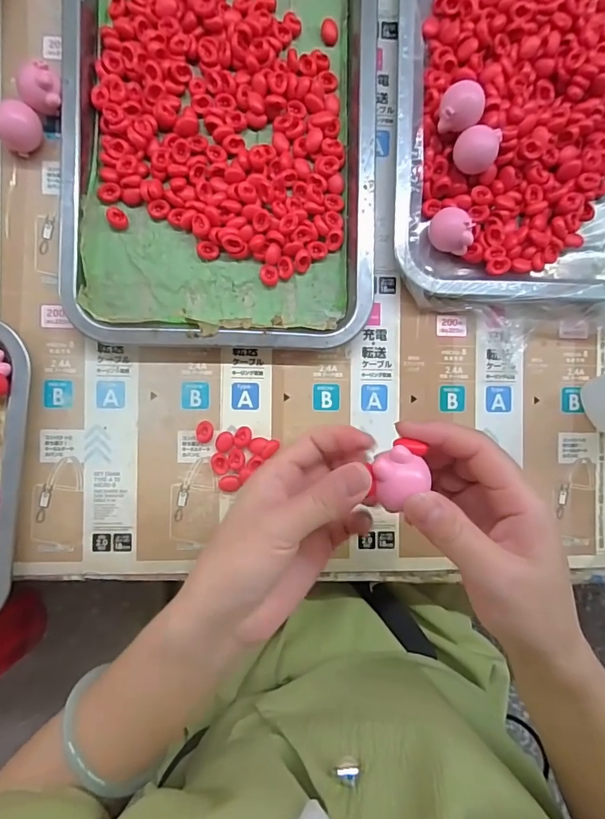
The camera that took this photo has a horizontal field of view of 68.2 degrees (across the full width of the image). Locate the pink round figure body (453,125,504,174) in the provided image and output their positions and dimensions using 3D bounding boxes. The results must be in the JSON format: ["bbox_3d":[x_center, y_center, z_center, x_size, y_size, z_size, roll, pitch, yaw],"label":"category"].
[{"bbox_3d":[0.120,-0.179,0.311,0.027,0.023,0.024,12,90,-4],"label":"pink round figure body"}]

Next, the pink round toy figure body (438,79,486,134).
[{"bbox_3d":[0.107,-0.205,0.307,0.028,0.024,0.029,0,91,-4],"label":"pink round toy figure body"}]

